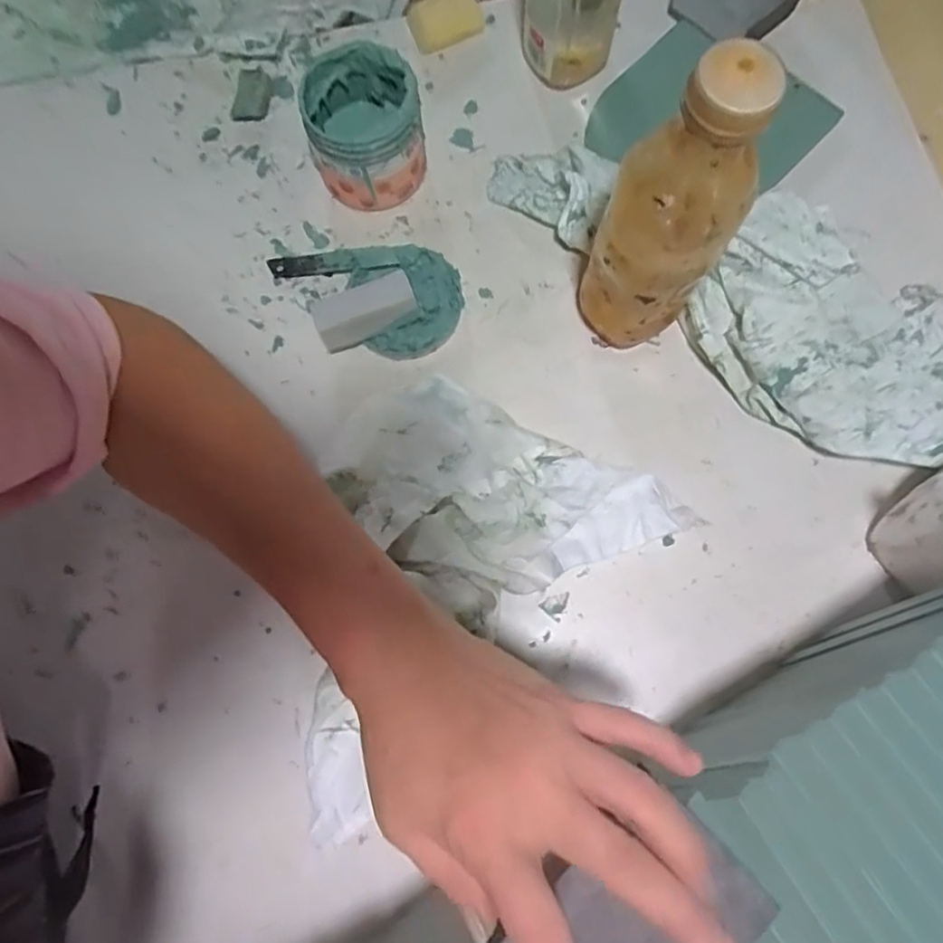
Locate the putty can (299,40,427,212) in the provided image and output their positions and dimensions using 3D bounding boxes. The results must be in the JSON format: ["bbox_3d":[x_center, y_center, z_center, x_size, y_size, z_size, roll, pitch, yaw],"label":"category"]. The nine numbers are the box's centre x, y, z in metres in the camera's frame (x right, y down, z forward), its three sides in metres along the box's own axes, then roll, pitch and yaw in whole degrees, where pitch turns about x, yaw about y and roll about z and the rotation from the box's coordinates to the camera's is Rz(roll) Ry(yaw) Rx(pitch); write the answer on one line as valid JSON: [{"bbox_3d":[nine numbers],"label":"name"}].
[{"bbox_3d":[-0.075,-0.243,0.465,0.076,0.081,0.073,0,77,1],"label":"putty can"}]

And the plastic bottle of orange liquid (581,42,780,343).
[{"bbox_3d":[0.107,-0.135,0.374,0.071,0.209,0.057,36,81,8],"label":"plastic bottle of orange liquid"}]

